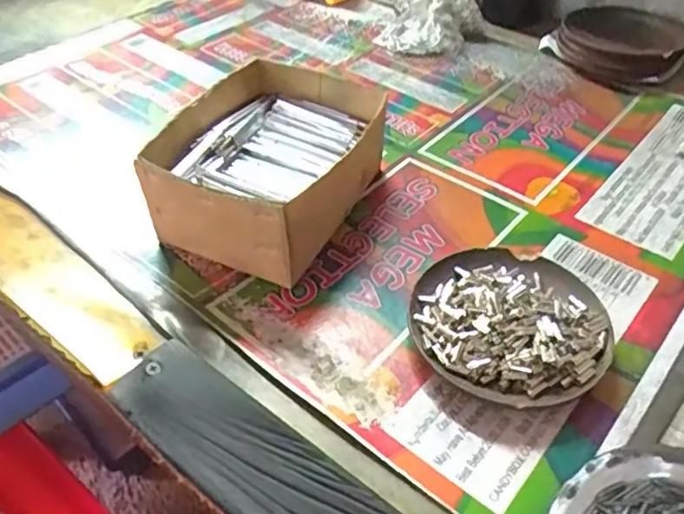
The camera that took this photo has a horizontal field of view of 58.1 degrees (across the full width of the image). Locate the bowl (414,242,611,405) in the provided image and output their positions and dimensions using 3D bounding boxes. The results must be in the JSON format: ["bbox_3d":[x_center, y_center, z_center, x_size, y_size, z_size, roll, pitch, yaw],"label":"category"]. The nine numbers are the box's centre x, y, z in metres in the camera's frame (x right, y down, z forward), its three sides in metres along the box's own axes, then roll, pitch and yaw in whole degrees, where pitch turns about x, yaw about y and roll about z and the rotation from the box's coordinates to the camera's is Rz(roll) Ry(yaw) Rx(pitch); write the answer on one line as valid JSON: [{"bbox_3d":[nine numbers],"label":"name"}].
[{"bbox_3d":[0.101,0.037,0.367,0.110,0.026,0.108,0,45,0],"label":"bowl"}]

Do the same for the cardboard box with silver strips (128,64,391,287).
[{"bbox_3d":[-0.048,-0.064,0.434,0.124,0.069,0.153,16,47,15],"label":"cardboard box with silver strips"}]

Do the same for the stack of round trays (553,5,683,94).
[{"bbox_3d":[0.280,-0.211,0.609,0.108,0.034,0.106,-29,52,-27],"label":"stack of round trays"}]

